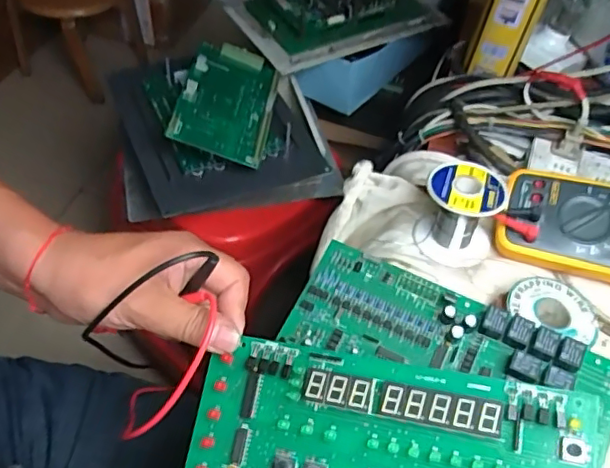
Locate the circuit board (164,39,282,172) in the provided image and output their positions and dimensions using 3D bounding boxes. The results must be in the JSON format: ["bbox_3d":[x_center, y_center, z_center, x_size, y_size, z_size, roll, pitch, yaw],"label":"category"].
[{"bbox_3d":[-0.101,-0.175,0.748,0.116,0.017,0.198,17,53,-12],"label":"circuit board"}]

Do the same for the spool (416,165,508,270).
[{"bbox_3d":[0.132,-0.017,0.483,0.063,0.066,0.059,3,50,-3],"label":"spool"}]

